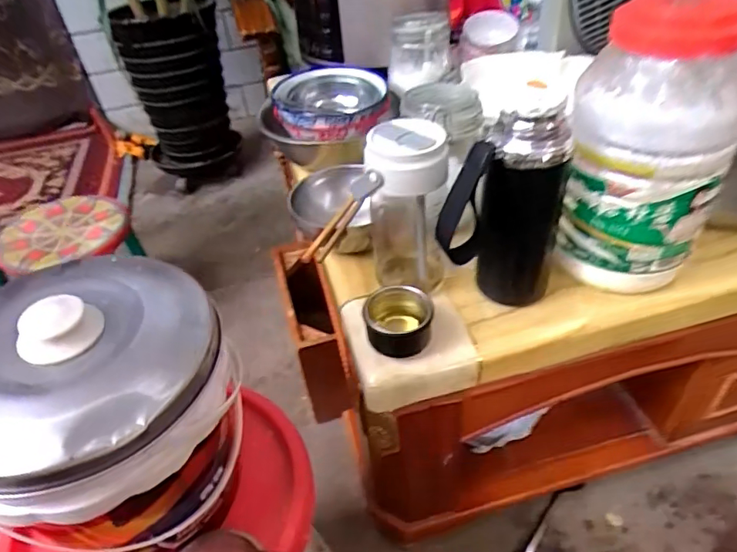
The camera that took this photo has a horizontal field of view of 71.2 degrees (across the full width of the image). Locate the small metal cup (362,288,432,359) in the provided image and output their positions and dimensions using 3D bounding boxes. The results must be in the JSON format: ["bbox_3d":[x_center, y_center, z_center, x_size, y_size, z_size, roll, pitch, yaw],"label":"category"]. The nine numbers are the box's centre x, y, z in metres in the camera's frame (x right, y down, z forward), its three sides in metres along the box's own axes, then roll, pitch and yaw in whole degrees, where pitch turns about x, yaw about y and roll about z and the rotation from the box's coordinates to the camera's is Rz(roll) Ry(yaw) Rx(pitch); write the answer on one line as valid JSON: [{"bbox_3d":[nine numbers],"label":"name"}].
[{"bbox_3d":[0.031,0.047,0.520,0.068,0.042,0.070,-5,40,2],"label":"small metal cup"}]

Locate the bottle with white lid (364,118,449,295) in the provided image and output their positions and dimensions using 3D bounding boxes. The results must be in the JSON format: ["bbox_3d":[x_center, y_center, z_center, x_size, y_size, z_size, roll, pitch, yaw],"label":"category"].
[{"bbox_3d":[0.038,-0.062,0.547,0.082,0.184,0.086,-7,40,0],"label":"bottle with white lid"}]

